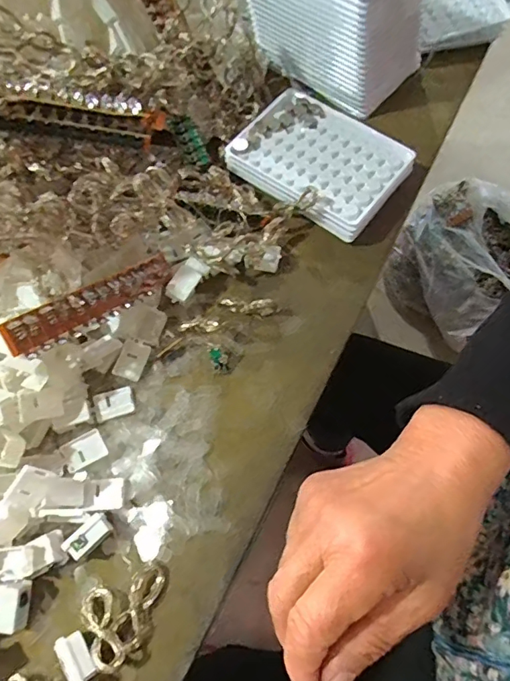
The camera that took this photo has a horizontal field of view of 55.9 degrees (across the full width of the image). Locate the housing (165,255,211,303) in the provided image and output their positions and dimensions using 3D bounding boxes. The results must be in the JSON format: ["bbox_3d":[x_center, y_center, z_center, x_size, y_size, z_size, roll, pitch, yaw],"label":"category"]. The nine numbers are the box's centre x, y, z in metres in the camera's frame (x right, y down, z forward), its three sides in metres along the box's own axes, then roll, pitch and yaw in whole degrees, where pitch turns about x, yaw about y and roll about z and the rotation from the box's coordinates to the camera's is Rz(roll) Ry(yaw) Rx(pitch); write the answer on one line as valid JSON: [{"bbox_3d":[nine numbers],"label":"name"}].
[{"bbox_3d":[-0.051,-0.046,0.359,0.017,0.009,0.038,27,69,12],"label":"housing"}]

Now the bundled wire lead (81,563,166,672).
[{"bbox_3d":[-0.073,0.160,0.279,0.048,0.016,0.043,-21,68,-9],"label":"bundled wire lead"}]

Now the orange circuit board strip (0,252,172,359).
[{"bbox_3d":[-0.104,-0.025,0.324,0.009,0.027,0.127,14,35,39],"label":"orange circuit board strip"}]

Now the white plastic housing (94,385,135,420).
[{"bbox_3d":[-0.098,0.043,0.337,0.026,0.004,0.020,-15,67,-6],"label":"white plastic housing"}]

